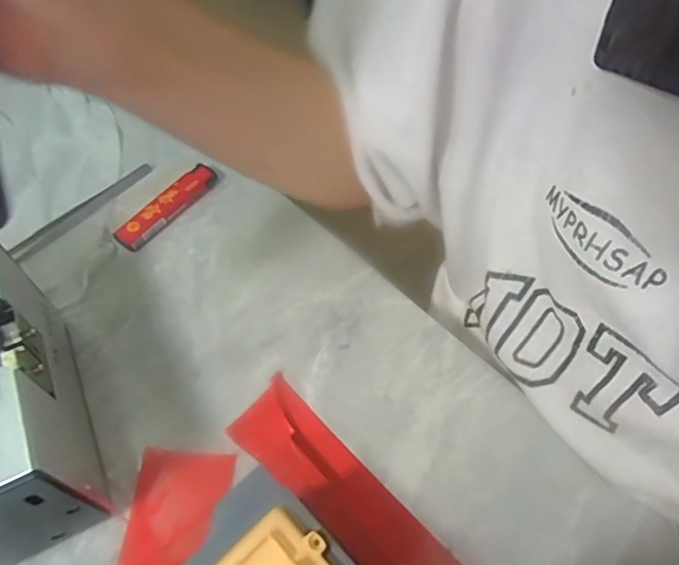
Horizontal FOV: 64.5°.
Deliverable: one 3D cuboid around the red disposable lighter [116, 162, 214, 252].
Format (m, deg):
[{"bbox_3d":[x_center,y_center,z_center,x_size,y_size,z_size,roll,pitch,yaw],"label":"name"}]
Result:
[{"bbox_3d":[-0.115,-0.052,0.362,0.018,0.014,0.077,36,64,21],"label":"red disposable lighter"}]

